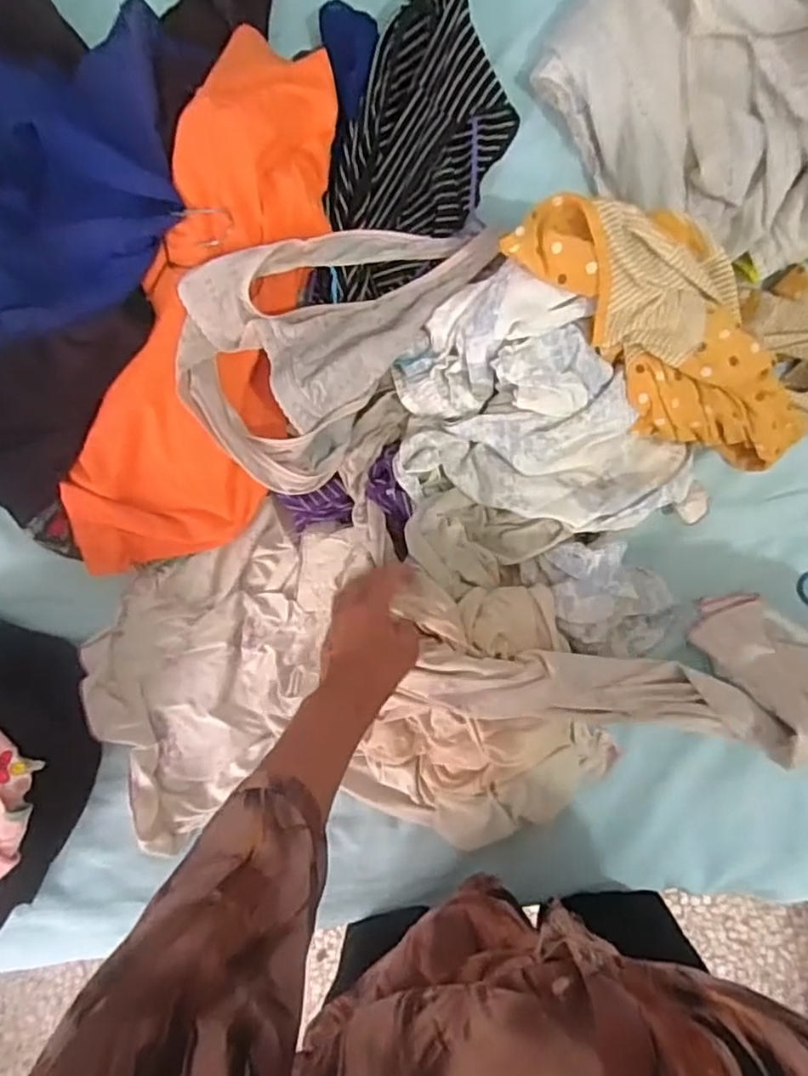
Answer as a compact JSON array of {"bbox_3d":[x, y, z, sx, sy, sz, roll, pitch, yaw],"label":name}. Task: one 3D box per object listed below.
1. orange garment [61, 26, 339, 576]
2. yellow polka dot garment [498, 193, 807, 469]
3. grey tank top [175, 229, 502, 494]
[{"bbox_3d":[-0.184,-0.196,0.649,0.189,0.073,0.529,24,94,4],"label":"orange garment"},{"bbox_3d":[0.278,-0.180,0.602,0.400,0.075,0.189,17,97,-15],"label":"yellow polka dot garment"},{"bbox_3d":[-0.086,-0.210,0.635,0.216,0.081,0.308,36,94,3],"label":"grey tank top"}]

